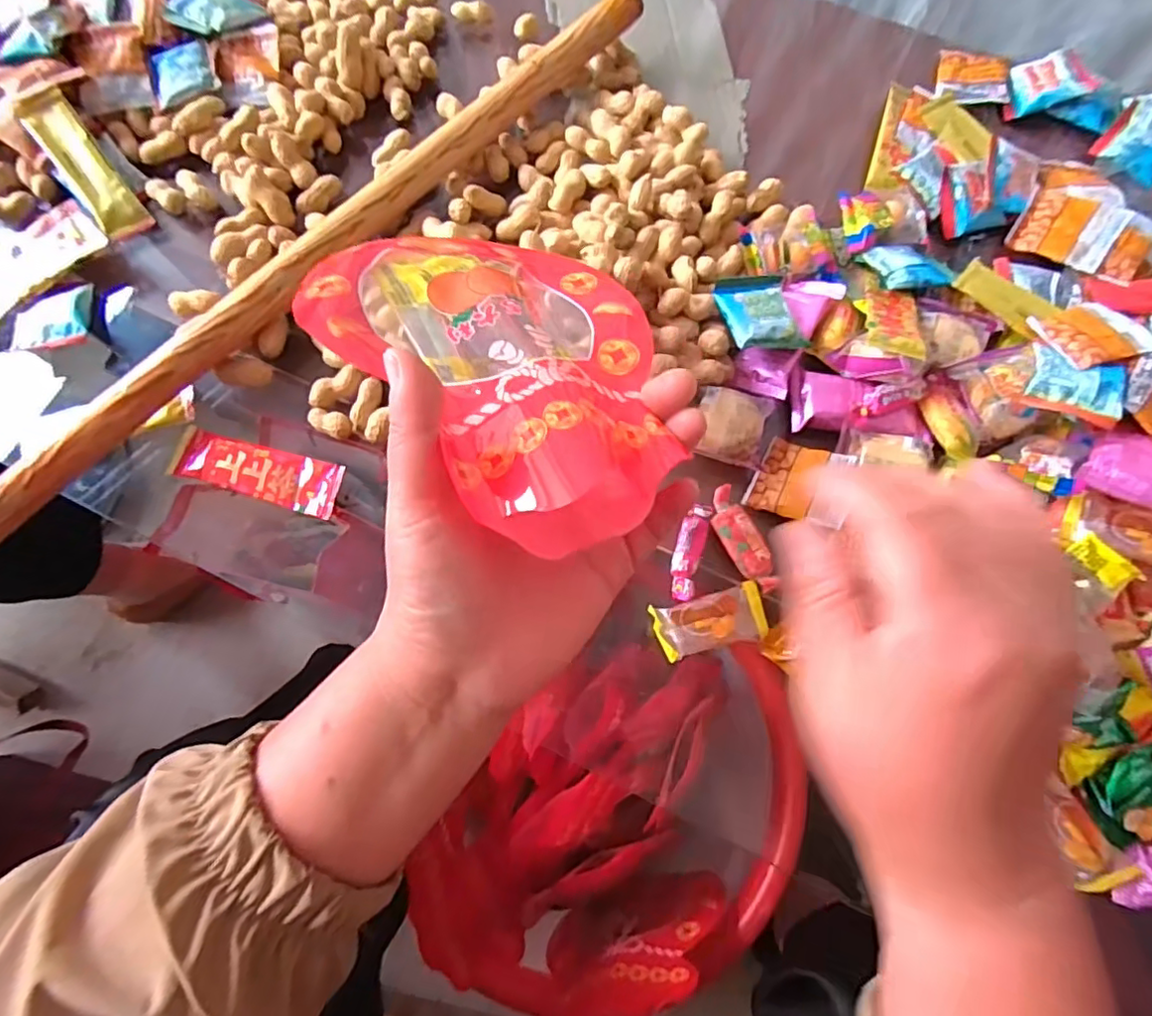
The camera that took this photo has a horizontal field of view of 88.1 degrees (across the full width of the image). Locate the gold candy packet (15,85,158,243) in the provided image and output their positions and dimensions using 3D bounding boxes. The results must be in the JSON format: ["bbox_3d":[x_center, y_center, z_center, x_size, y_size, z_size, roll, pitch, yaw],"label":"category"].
[{"bbox_3d":[-0.344,-0.237,0.418,0.033,0.016,0.105,-35,101,-11],"label":"gold candy packet"}]

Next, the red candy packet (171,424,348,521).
[{"bbox_3d":[-0.200,-0.022,0.374,0.101,0.019,0.033,14,73,4],"label":"red candy packet"}]

